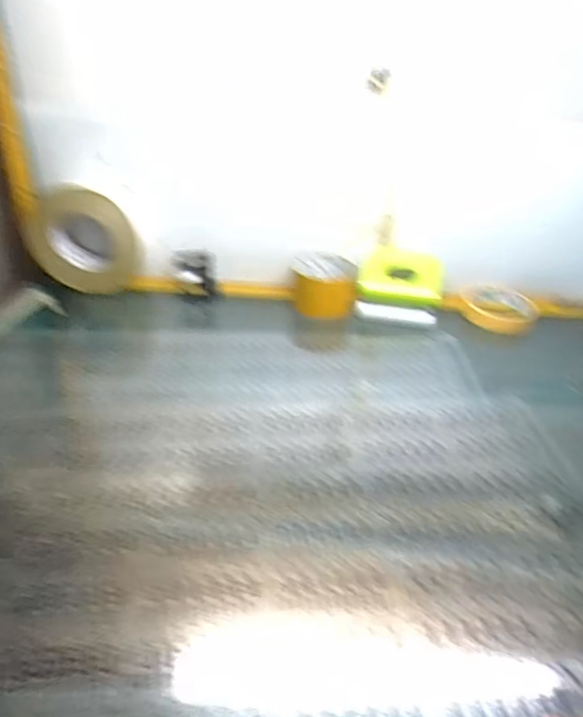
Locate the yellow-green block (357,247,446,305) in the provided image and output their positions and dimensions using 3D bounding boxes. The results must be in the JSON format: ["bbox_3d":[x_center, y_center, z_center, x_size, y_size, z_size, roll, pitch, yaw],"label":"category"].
[{"bbox_3d":[0.143,-0.098,0.692,0.099,0.060,0.050,12,34,14],"label":"yellow-green block"}]

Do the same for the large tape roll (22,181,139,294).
[{"bbox_3d":[-0.269,-0.148,0.693,0.137,0.129,0.037,11,34,12],"label":"large tape roll"}]

